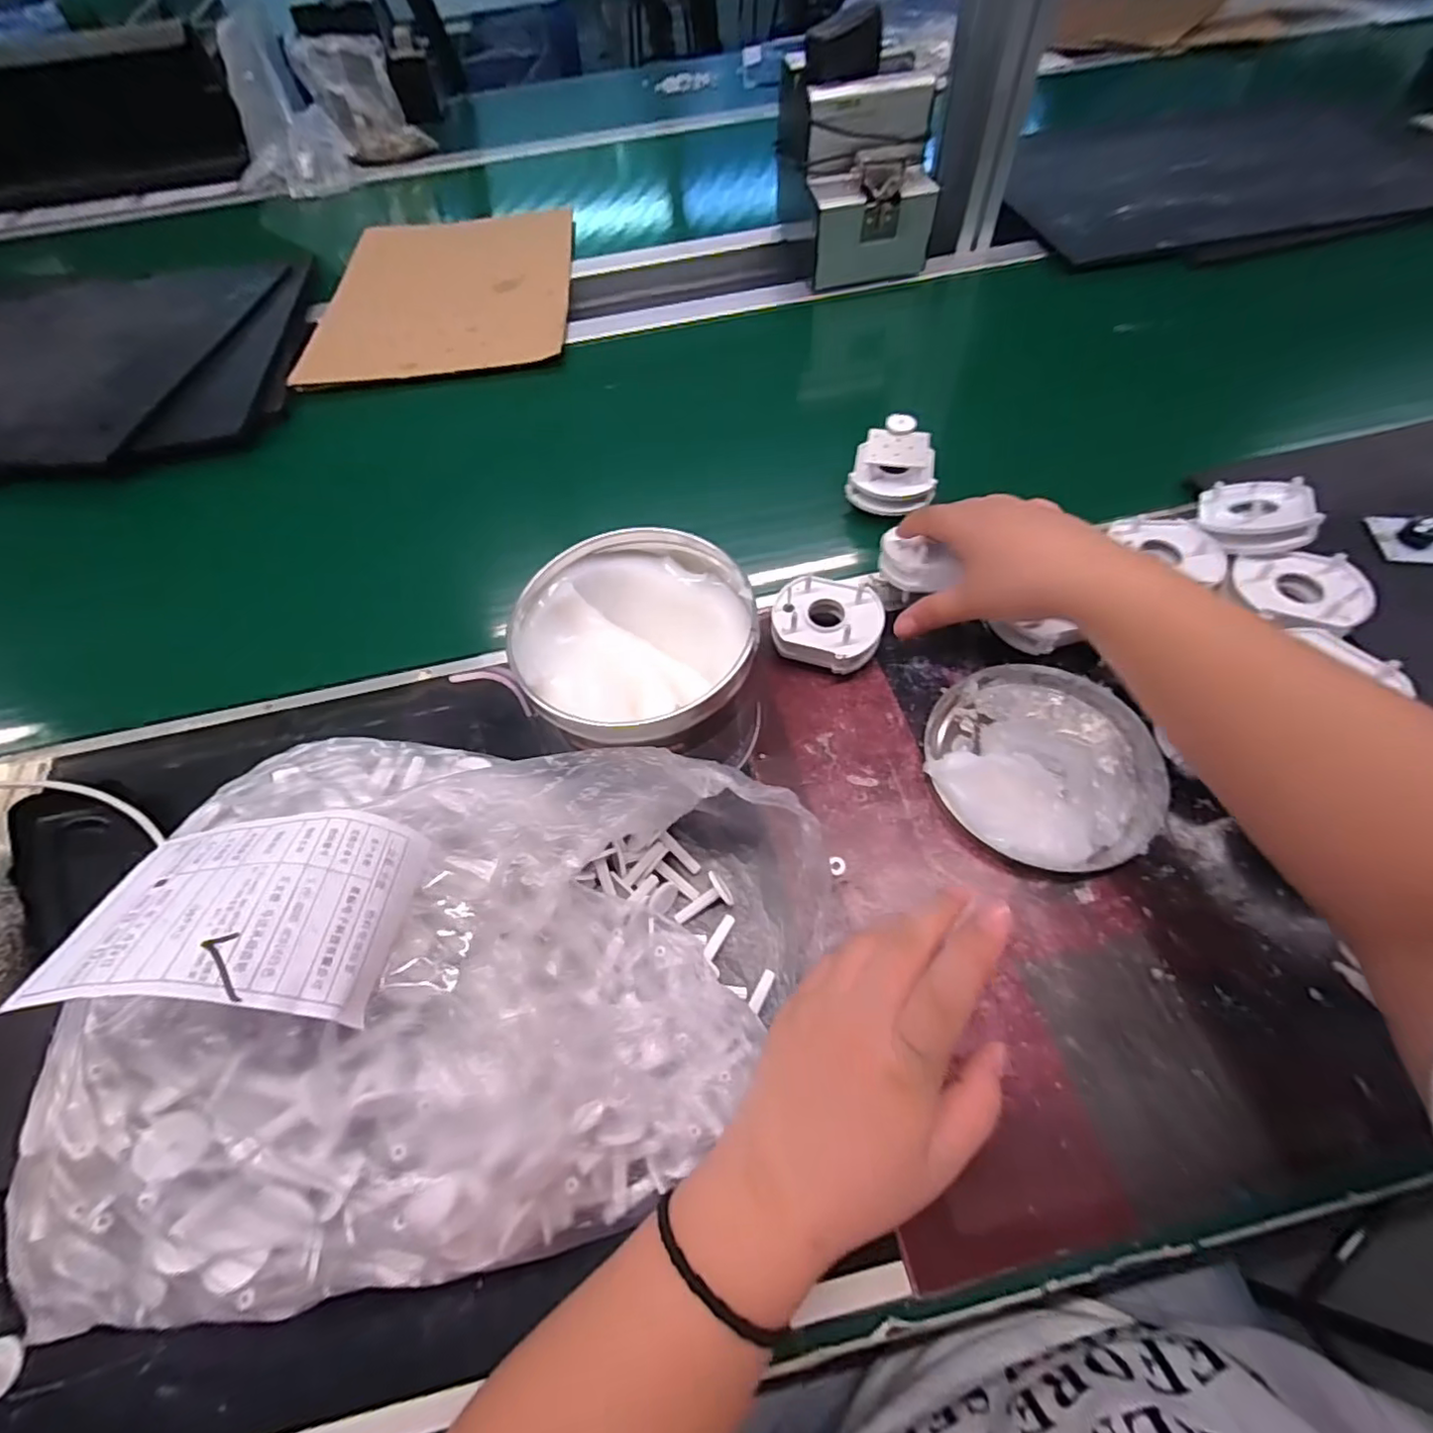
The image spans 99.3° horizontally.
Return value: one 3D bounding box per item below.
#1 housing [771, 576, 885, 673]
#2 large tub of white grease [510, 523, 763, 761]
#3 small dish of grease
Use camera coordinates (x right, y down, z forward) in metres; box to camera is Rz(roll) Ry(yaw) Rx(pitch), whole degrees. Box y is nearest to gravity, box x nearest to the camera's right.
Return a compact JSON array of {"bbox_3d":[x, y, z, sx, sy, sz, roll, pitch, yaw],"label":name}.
[{"bbox_3d":[0.072,-0.058,0.402,0.069,0.033,0.058,12,62,11],"label":"housing"},{"bbox_3d":[-0.041,-0.024,0.353,0.127,0.093,0.131,-2,60,3],"label":"large tub of white grease"},{"bbox_3d":[0.190,0.023,0.352,0.127,0.029,0.125,-2,60,3],"label":"small dish of grease"}]

